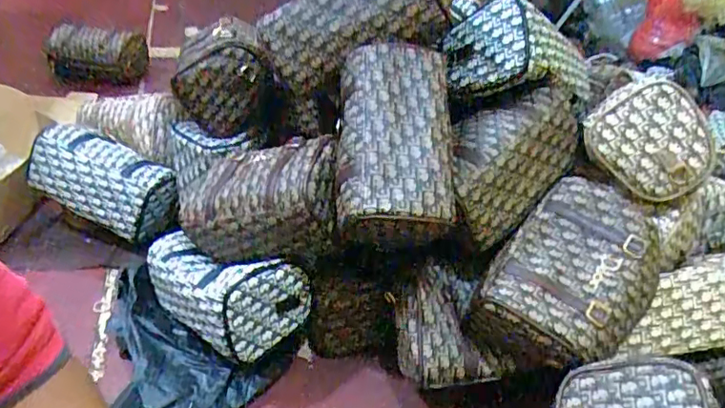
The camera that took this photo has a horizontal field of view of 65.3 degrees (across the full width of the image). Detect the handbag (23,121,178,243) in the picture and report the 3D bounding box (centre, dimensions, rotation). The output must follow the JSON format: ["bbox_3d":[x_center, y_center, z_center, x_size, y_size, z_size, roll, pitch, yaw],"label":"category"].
[{"bbox_3d":[-0.425,-0.034,0.948,0.266,0.116,0.104,19,35,19],"label":"handbag"}]

